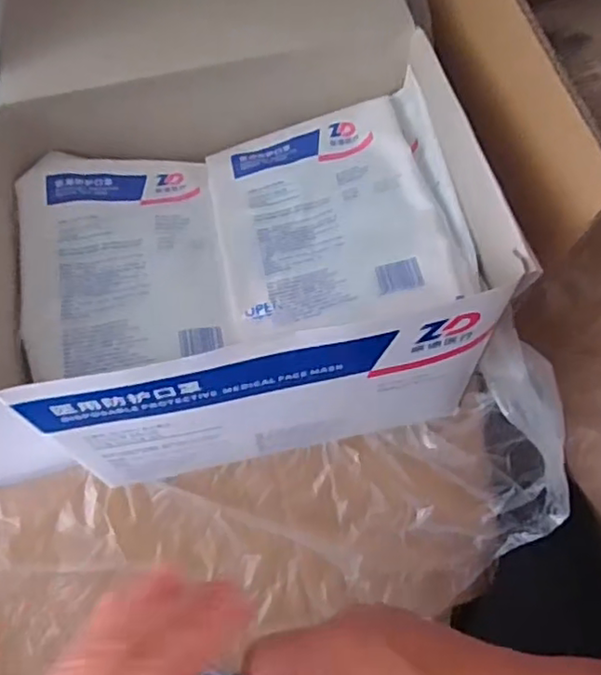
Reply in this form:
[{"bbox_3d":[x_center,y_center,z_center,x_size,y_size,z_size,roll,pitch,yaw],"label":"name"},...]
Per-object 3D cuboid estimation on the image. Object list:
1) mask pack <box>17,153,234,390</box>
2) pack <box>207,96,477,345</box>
[{"bbox_3d":[-0.107,-0.051,0.384,0.115,0.022,0.151,-12,67,-4],"label":"mask pack"},{"bbox_3d":[0.015,-0.076,0.386,0.130,0.030,0.159,-11,67,-3],"label":"pack"}]

